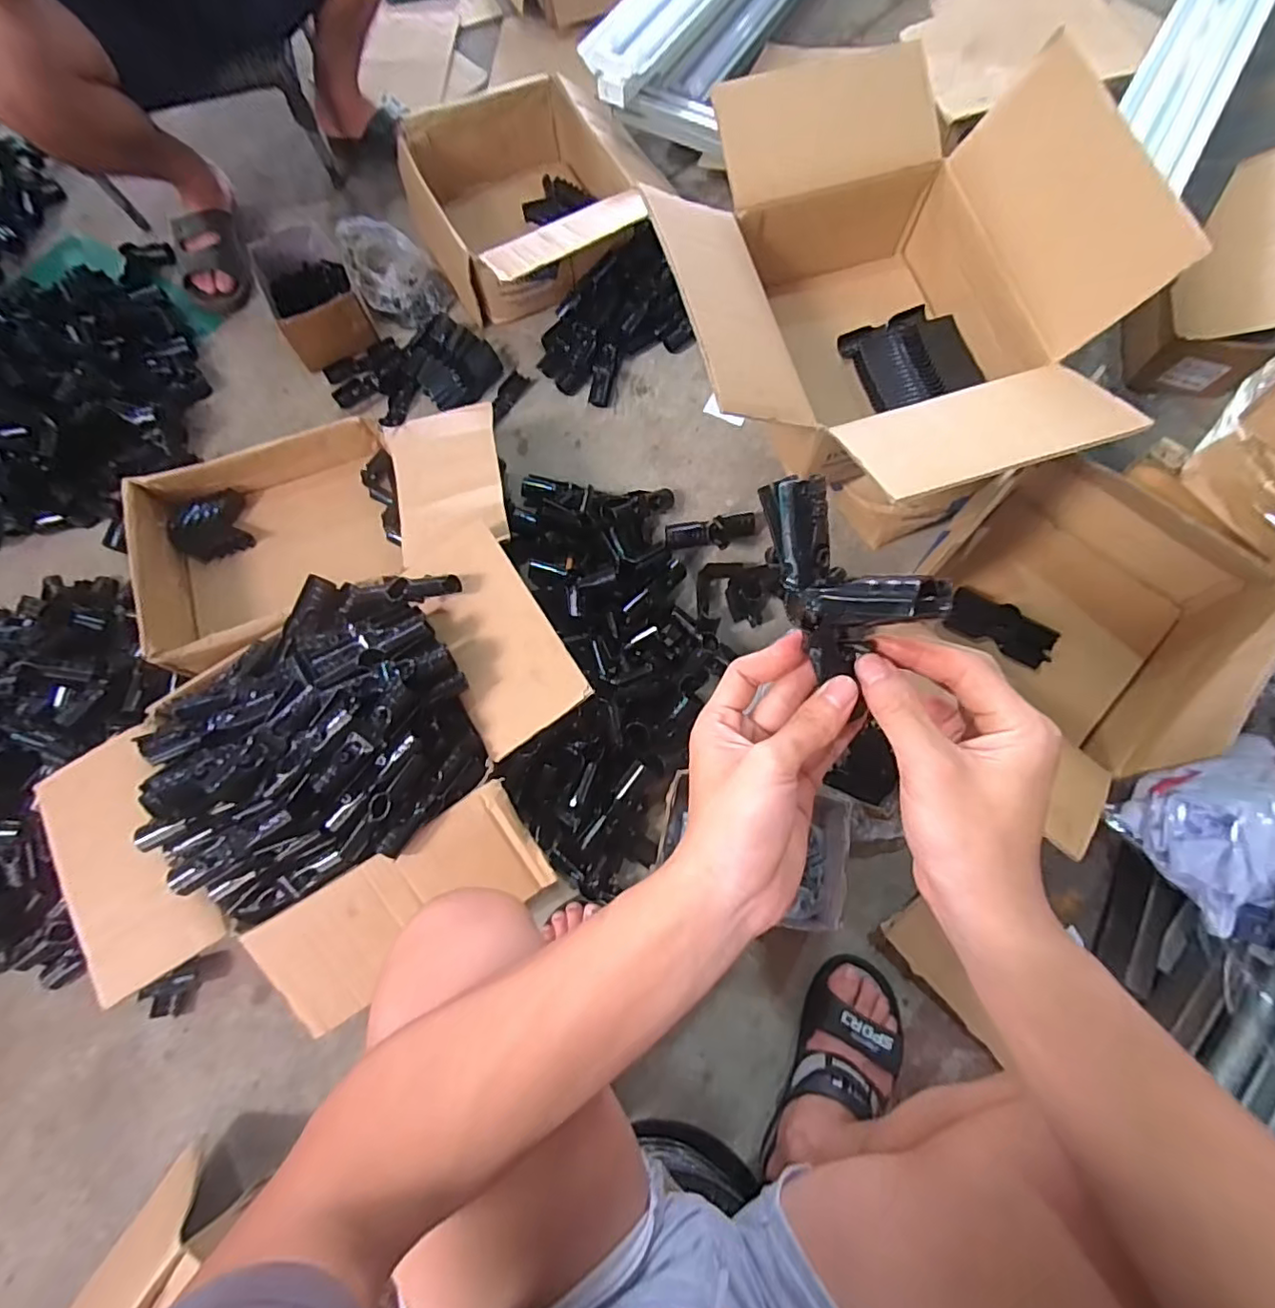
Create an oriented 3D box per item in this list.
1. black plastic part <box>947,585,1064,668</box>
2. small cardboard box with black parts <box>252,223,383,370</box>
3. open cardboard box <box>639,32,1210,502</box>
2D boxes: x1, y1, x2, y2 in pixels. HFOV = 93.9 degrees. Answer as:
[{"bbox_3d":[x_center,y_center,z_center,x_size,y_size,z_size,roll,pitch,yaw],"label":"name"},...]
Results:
[{"bbox_3d":[0.470,-0.034,0.773,0.127,0.015,0.057,35,121,27],"label":"black plastic part"},{"bbox_3d":[-0.551,-0.609,1.012,0.140,0.082,0.237,-27,73,-7],"label":"small cardboard box with black parts"},{"bbox_3d":[0.259,-0.399,0.691,0.443,0.249,0.534,-16,72,-4],"label":"open cardboard box"}]

